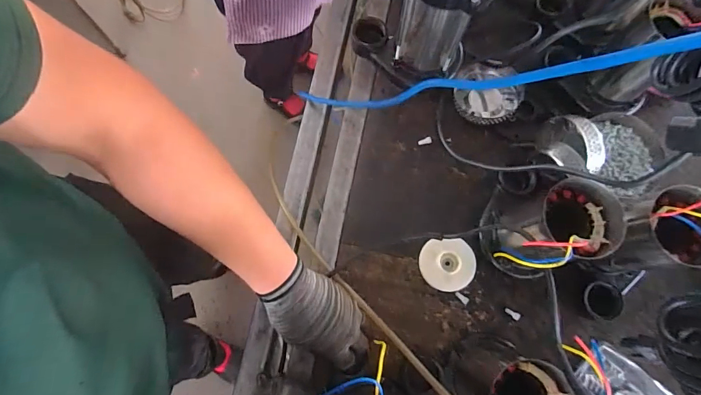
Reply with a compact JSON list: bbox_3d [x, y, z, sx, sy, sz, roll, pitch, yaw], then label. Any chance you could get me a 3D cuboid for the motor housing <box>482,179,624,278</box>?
[{"bbox_3d":[0.248,0.038,0.523,0.121,0.177,0.122,0,77,0],"label":"motor housing"}]

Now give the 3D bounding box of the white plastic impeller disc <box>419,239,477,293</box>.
[{"bbox_3d":[0.145,0.100,0.591,0.083,0.023,0.073,-1,77,0],"label":"white plastic impeller disc"}]

